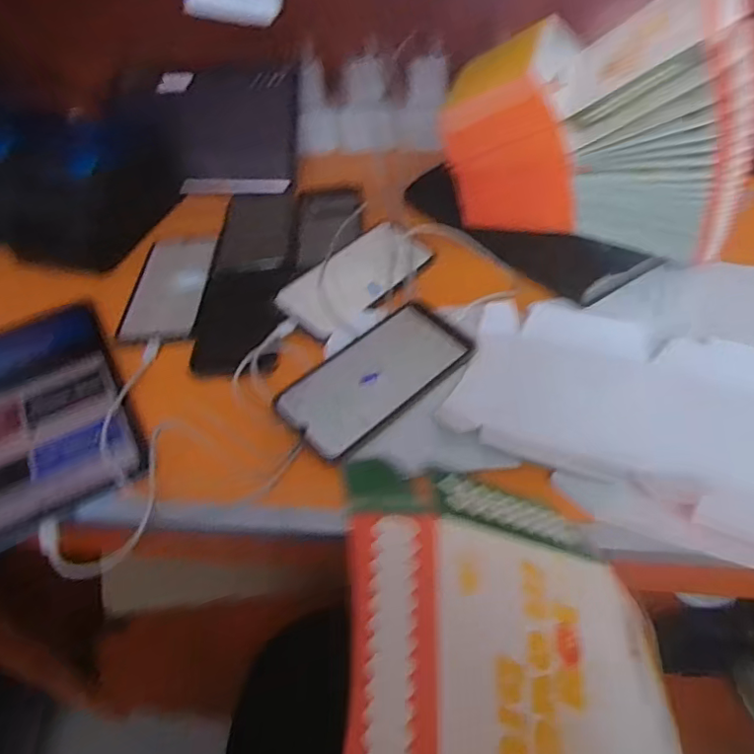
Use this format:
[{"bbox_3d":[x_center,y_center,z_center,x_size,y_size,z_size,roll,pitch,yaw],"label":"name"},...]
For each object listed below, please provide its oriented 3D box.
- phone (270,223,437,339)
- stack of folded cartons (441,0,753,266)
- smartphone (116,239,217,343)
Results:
[{"bbox_3d":[-0.019,-0.101,0.549,0.072,0.012,0.160,41,64,15],"label":"phone"},{"bbox_3d":[0.199,-0.226,0.494,0.261,0.178,0.092,12,50,17],"label":"stack of folded cartons"},{"bbox_3d":[-0.214,-0.100,0.576,0.072,0.014,0.168,-6,47,1],"label":"smartphone"}]

